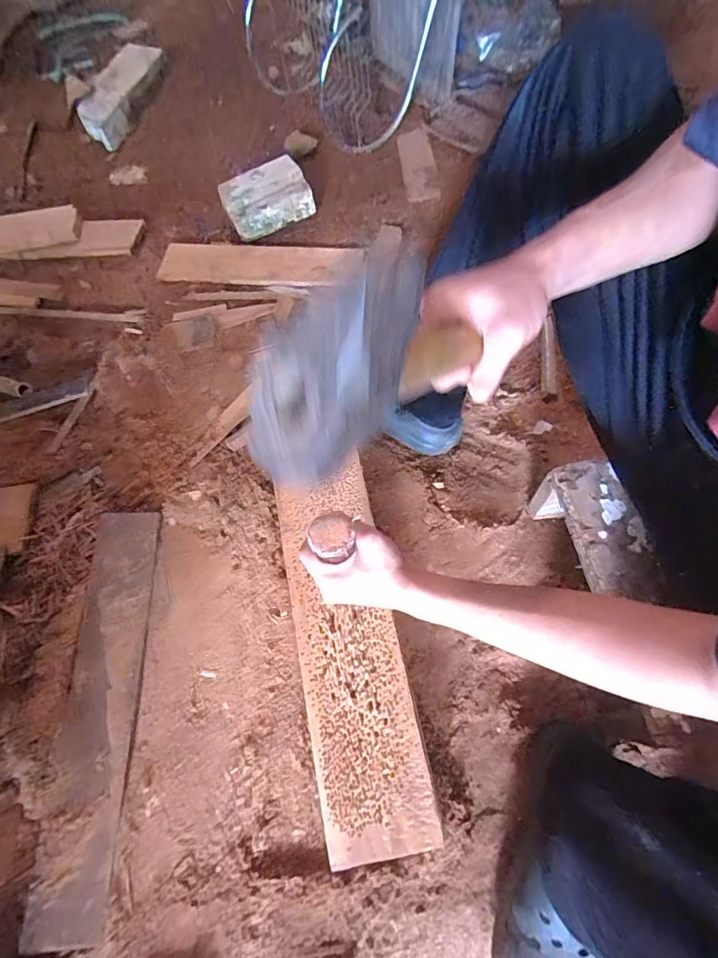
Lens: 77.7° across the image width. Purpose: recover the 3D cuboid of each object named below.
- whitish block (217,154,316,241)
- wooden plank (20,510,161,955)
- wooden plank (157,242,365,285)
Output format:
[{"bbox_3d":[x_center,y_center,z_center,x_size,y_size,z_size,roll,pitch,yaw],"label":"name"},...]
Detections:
[{"bbox_3d":[-0.189,-0.573,0.914,0.172,0.071,0.120,-23,65,-7],"label":"whitish block"},{"bbox_3d":[-0.319,0.265,0.562,0.083,0.029,0.472,-6,65,0],"label":"wooden plank"},{"bbox_3d":[-0.199,-0.429,0.882,0.403,0.015,0.106,5,65,7],"label":"wooden plank"}]

